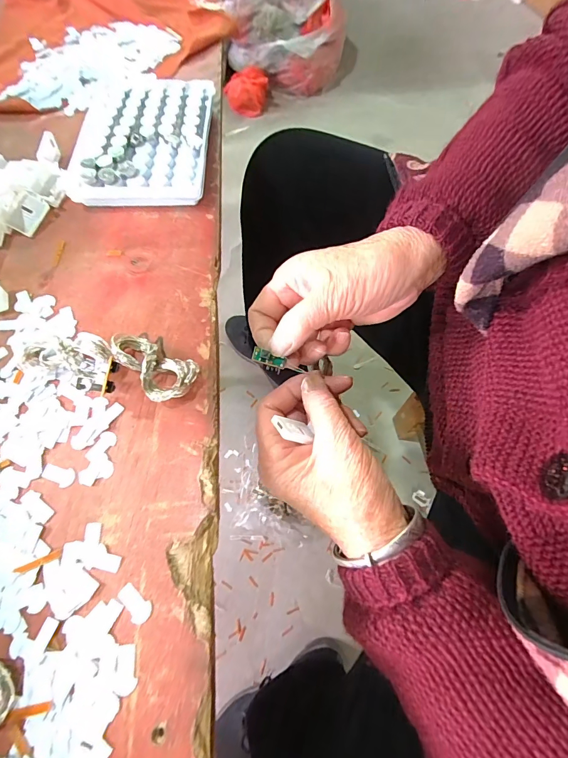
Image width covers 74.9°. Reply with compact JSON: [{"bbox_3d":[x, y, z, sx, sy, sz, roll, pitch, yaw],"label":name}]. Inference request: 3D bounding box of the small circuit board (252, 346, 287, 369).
[{"bbox_3d":[-0.010,-0.013,0.244,0.022,0.004,0.009,18,68,-7],"label":"small circuit board"}]

